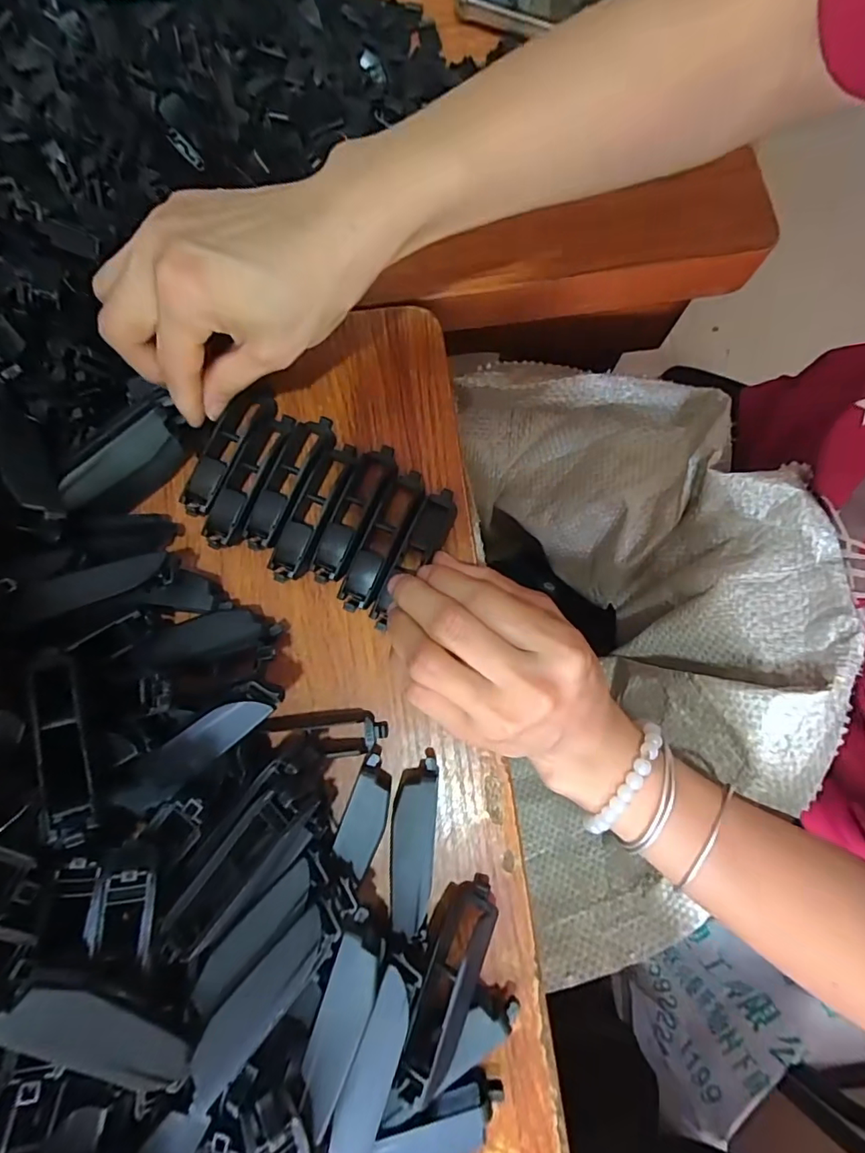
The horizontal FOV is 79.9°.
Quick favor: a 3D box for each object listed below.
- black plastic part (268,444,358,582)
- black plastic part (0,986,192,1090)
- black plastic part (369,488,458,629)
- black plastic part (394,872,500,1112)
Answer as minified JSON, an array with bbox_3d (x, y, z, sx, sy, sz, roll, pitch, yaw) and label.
[{"bbox_3d":[-0.058,-0.033,0.260,0.019,0.014,0.077,22,80,3],"label":"black plastic part"},{"bbox_3d":[-0.108,0.151,0.169,0.061,0.006,0.017,41,50,-19],"label":"black plastic part"},{"bbox_3d":[-0.009,-0.011,0.253,0.018,0.008,0.078,29,74,5],"label":"black plastic part"},{"bbox_3d":[0.007,0.166,0.212,0.022,0.013,0.079,25,61,4],"label":"black plastic part"}]

